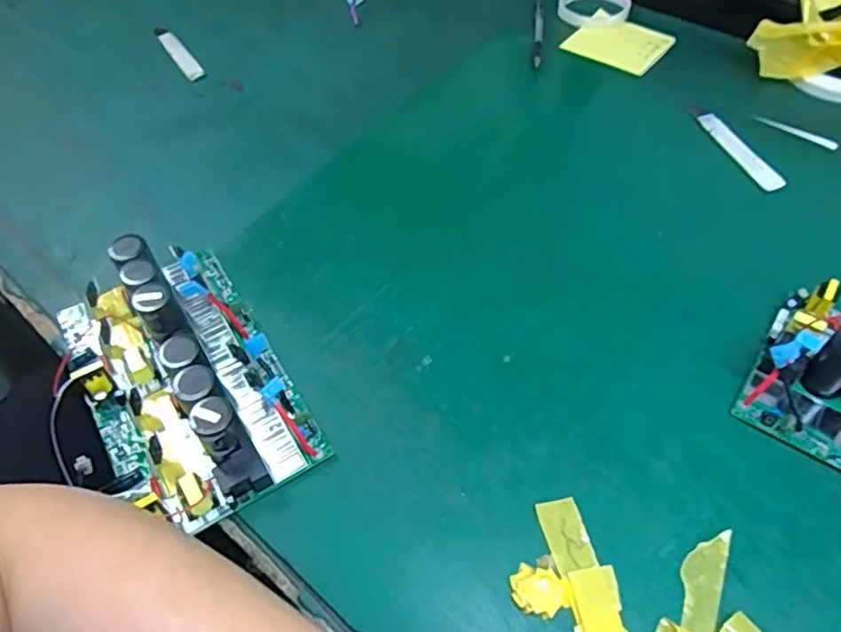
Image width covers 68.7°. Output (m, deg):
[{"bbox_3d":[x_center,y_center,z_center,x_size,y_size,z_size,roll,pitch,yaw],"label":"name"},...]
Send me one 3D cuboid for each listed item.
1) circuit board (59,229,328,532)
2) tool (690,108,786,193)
[{"bbox_3d":[-0.185,0.036,0.465,0.136,0.060,0.237,-29,58,-17],"label":"circuit board"},{"bbox_3d":[0.321,-0.174,0.626,0.027,0.005,0.133,-16,55,-9],"label":"tool"}]

